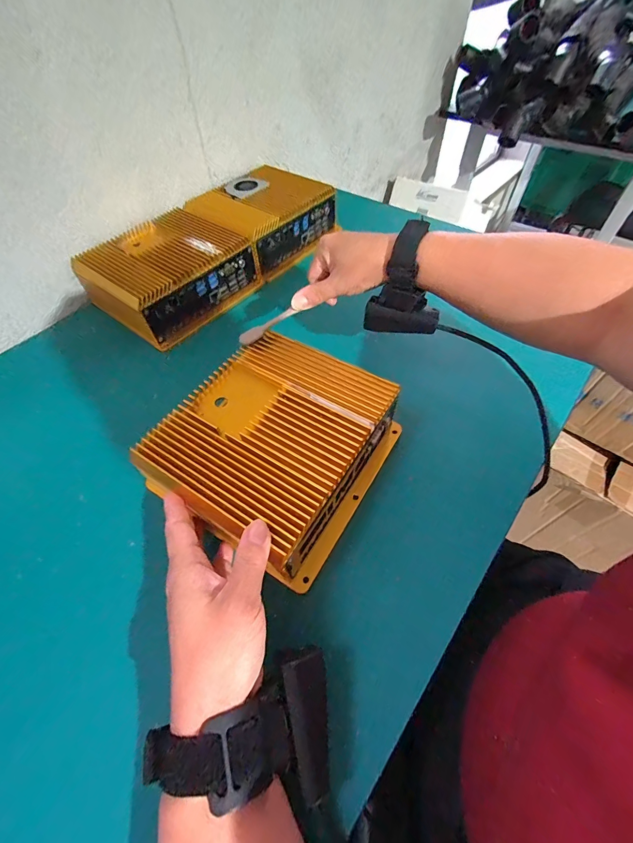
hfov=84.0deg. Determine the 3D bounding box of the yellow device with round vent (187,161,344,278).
[{"bbox_3d":[-0.084,-0.325,0.565,0.168,0.072,0.189,29,61,21],"label":"yellow device with round vent"}]

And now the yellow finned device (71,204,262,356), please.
[{"bbox_3d":[-0.202,-0.207,0.484,0.168,0.072,0.195,35,63,23],"label":"yellow finned device"}]

